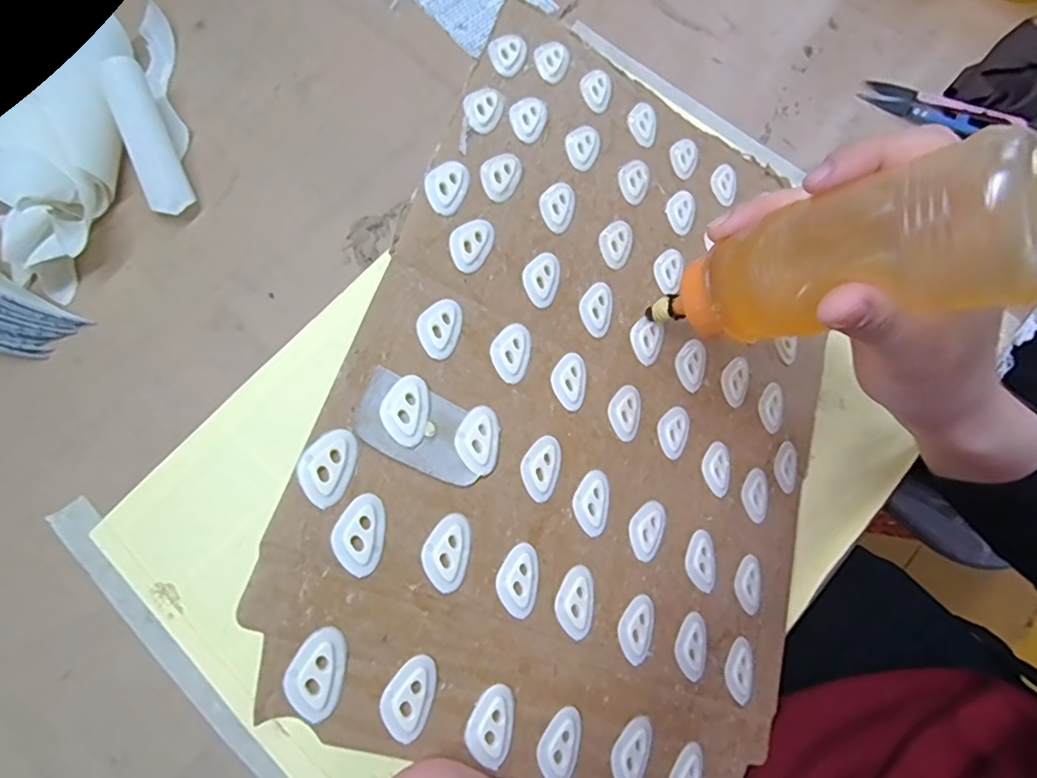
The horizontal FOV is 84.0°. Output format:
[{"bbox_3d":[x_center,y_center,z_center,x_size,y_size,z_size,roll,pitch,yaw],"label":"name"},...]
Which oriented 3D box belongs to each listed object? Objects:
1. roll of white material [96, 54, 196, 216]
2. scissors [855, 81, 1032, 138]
[{"bbox_3d":[-0.236,-0.158,0.367,0.024,0.022,0.100,-21,91,-4],"label":"roll of white material"},{"bbox_3d":[0.274,-0.180,0.371,0.097,0.009,0.021,21,77,6],"label":"scissors"}]

